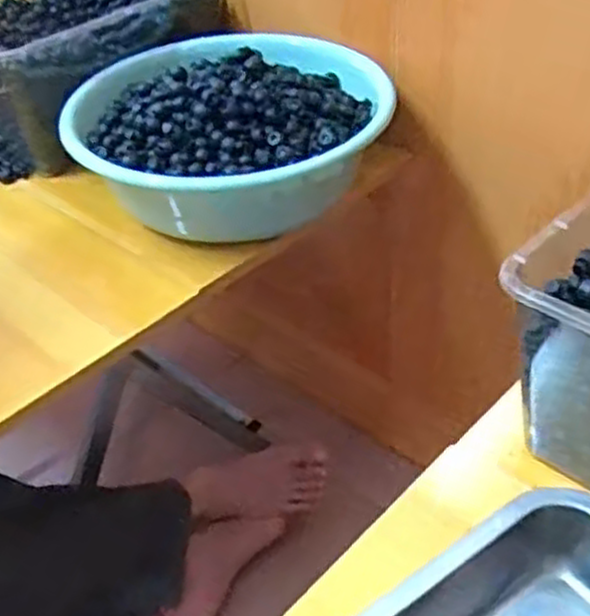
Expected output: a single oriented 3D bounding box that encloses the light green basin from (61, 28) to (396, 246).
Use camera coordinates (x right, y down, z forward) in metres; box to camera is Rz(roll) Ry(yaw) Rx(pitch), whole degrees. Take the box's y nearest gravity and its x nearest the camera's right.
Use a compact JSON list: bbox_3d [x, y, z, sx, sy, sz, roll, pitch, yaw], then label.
[{"bbox_3d":[-0.061,-0.168,0.767,0.302,0.122,0.251,1,40,8],"label":"light green basin"}]

